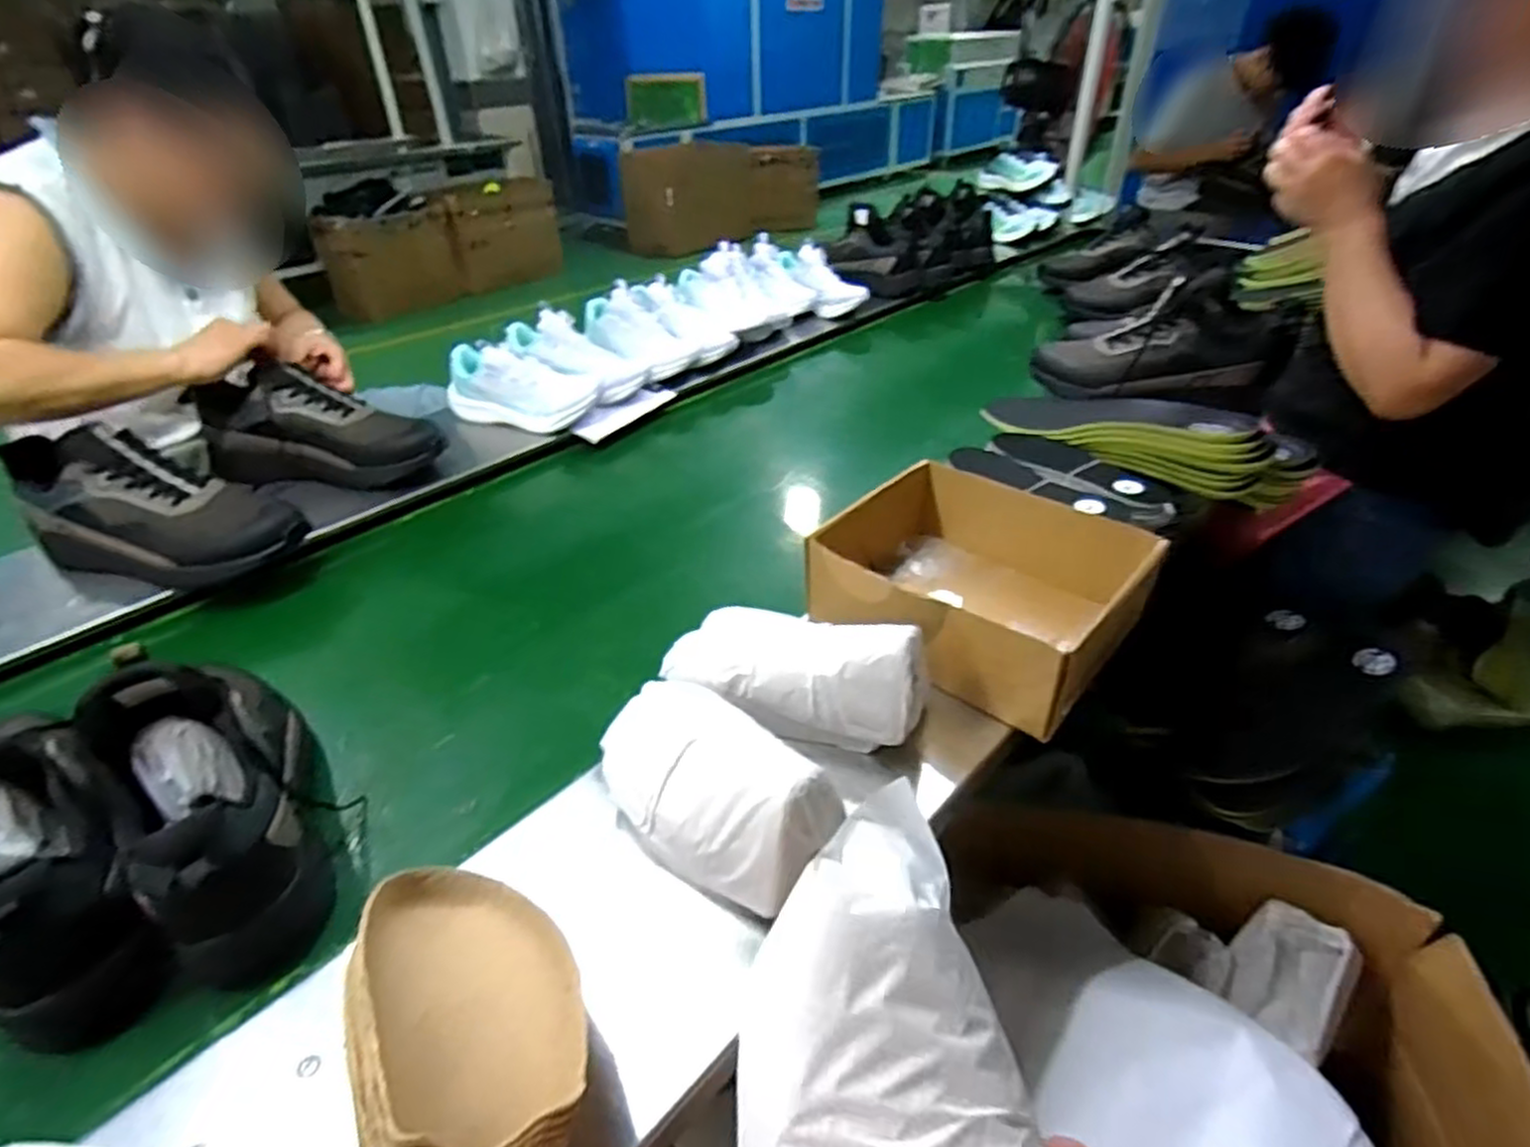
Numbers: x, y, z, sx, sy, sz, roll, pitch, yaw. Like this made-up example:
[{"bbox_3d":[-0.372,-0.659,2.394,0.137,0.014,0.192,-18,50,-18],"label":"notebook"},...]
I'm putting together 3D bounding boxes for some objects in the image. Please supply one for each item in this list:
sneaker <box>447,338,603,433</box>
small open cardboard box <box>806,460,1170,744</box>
[{"bbox_3d":[-0.368,-0.293,1.158,0.221,0.101,0.110,13,38,20],"label":"sneaker"},{"bbox_3d":[0.211,0.010,0.732,0.263,0.097,0.245,28,45,35],"label":"small open cardboard box"}]

